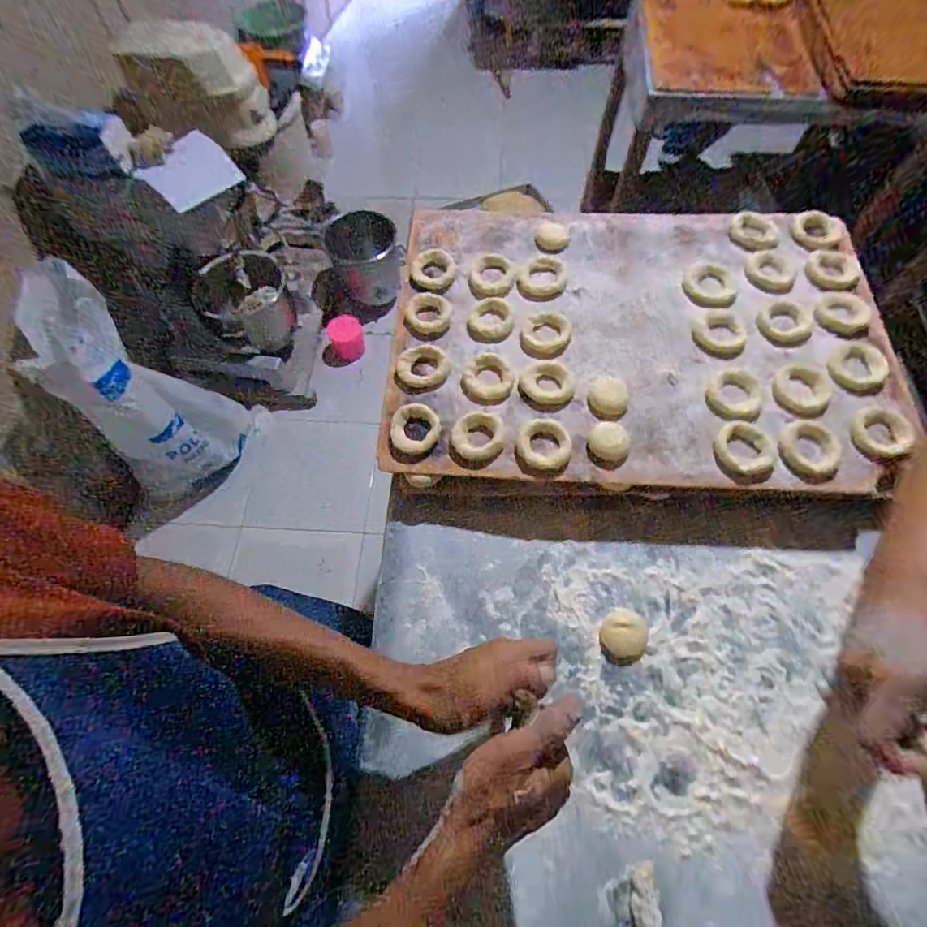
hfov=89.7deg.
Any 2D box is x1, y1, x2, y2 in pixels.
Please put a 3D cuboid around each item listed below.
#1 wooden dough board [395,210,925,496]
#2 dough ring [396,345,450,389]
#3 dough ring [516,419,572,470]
[{"bbox_3d":[0.210,-0.175,0.590,0.581,0.030,0.422,2,64,2],"label":"wooden dough board"},{"bbox_3d":[-0.048,-0.118,0.561,0.062,0.011,0.057,-2,65,1],"label":"dough ring"},{"bbox_3d":[0.090,-0.023,0.521,0.057,0.008,0.058,13,66,8],"label":"dough ring"}]

